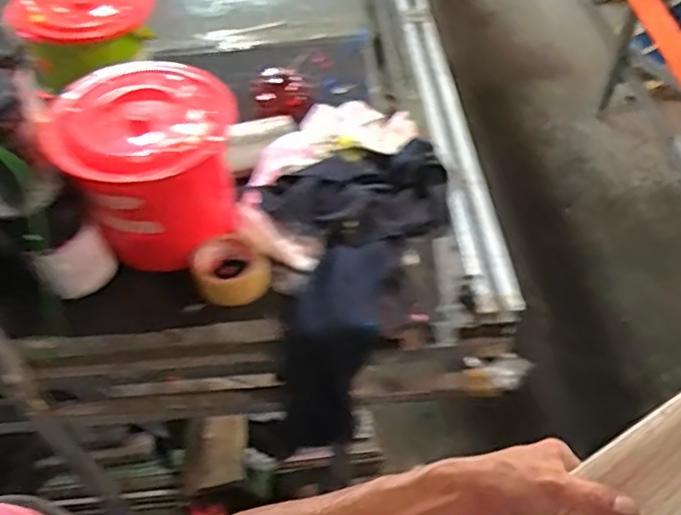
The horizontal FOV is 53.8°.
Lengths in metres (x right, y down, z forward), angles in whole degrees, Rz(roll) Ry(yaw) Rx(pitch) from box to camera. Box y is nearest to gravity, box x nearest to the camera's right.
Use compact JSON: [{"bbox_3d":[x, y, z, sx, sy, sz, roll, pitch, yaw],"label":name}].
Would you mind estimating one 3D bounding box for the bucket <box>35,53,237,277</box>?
[{"bbox_3d":[-0.246,-0.127,0.899,0.192,0.214,0.223,-7,55,0],"label":"bucket"}]

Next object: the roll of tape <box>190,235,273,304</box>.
[{"bbox_3d":[-0.153,0.016,0.935,0.102,0.039,0.094,-3,56,4],"label":"roll of tape"}]

